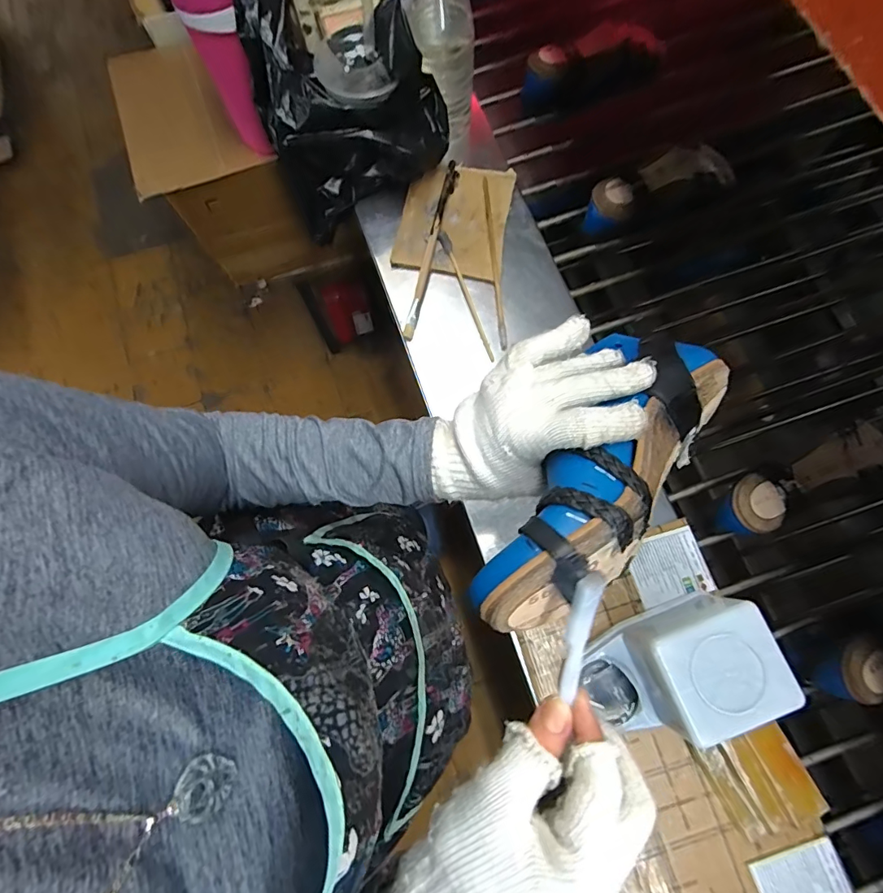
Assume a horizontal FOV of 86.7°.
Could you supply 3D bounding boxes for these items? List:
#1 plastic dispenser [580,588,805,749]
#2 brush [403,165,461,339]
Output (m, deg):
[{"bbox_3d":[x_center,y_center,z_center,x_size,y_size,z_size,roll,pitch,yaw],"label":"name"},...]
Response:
[{"bbox_3d":[0.233,0.220,0.463,0.161,0.109,0.100,-21,75,-5],"label":"plastic dispenser"},{"bbox_3d":[-0.012,-0.276,0.642,0.017,0.008,0.274,13,75,4],"label":"brush"}]

